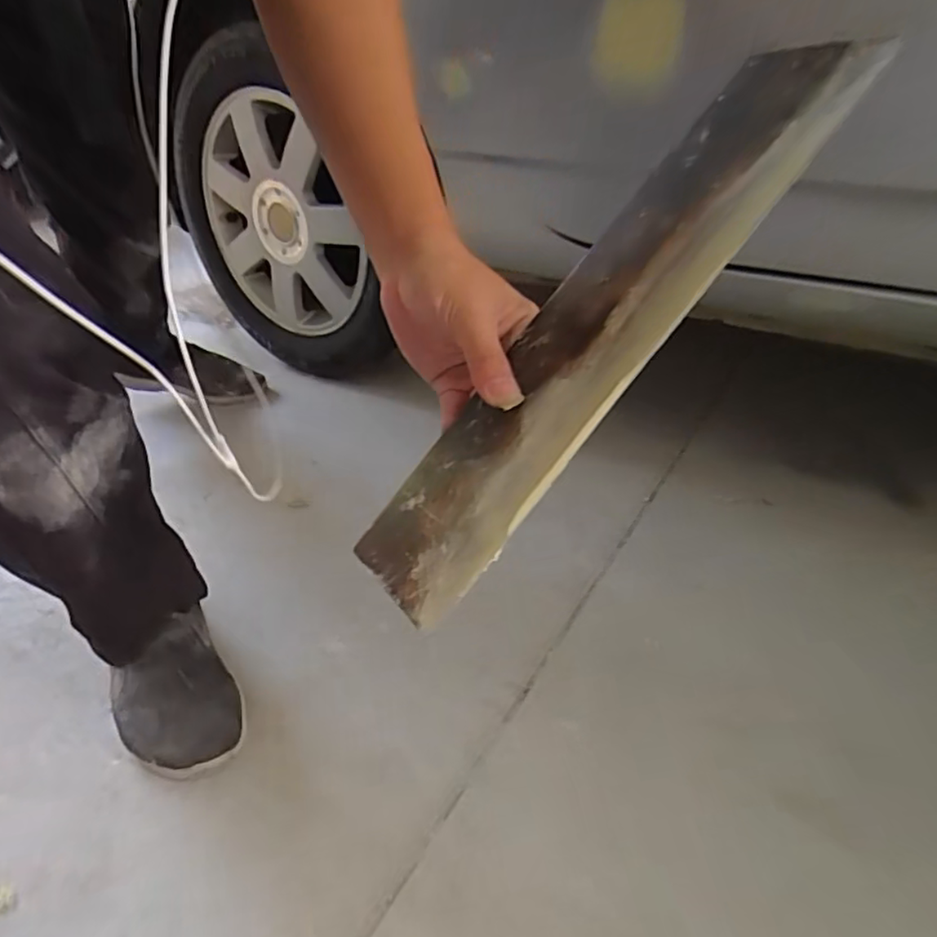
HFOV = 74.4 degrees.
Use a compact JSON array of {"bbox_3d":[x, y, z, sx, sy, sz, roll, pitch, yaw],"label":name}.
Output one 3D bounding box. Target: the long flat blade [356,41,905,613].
[{"bbox_3d":[0.070,-0.079,0.323,0.356,0.004,0.089,-51,40,0],"label":"long flat blade"}]

